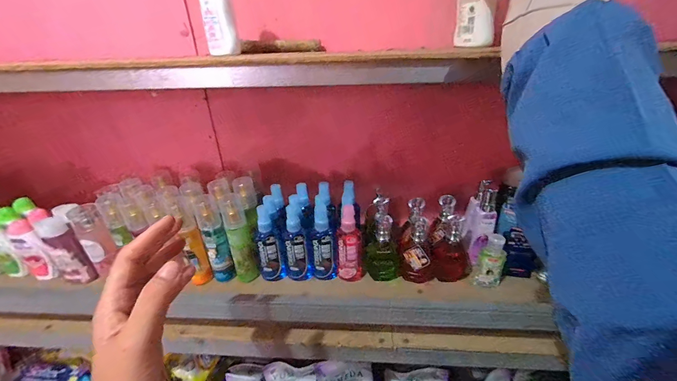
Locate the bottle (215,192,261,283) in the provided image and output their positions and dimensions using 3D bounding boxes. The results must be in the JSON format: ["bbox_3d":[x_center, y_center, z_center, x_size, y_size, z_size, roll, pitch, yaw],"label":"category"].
[{"bbox_3d":[-0.172,0.082,0.513,0.044,0.156,0.048,-15,25,-23],"label":"bottle"}]

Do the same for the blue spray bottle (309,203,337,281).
[{"bbox_3d":[-0.028,0.097,0.514,0.041,0.143,0.033,-5,23,-1],"label":"blue spray bottle"}]

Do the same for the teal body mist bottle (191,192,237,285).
[{"bbox_3d":[-0.213,0.086,0.510,0.037,0.157,0.039,-18,27,-28],"label":"teal body mist bottle"}]

